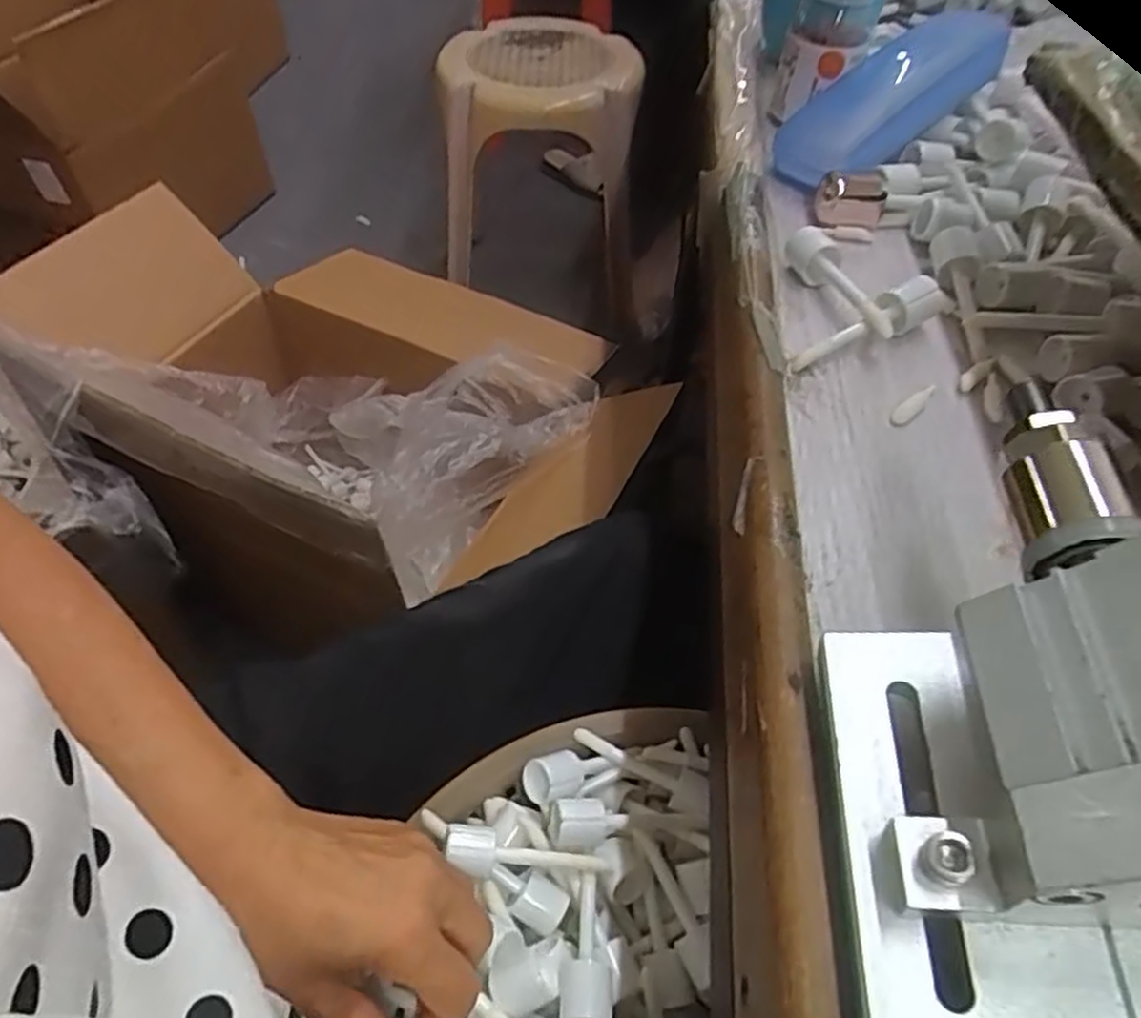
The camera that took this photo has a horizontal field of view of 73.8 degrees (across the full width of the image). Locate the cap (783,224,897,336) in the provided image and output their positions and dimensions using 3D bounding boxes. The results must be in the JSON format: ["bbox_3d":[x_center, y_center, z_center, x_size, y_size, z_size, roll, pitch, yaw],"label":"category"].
[{"bbox_3d":[0.122,-0.105,0.348,0.016,0.022,0.067,-19,53,-15],"label":"cap"}]

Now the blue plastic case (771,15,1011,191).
[{"bbox_3d":[0.173,-0.220,0.409,0.135,0.033,0.063,-36,59,-8],"label":"blue plastic case"}]

